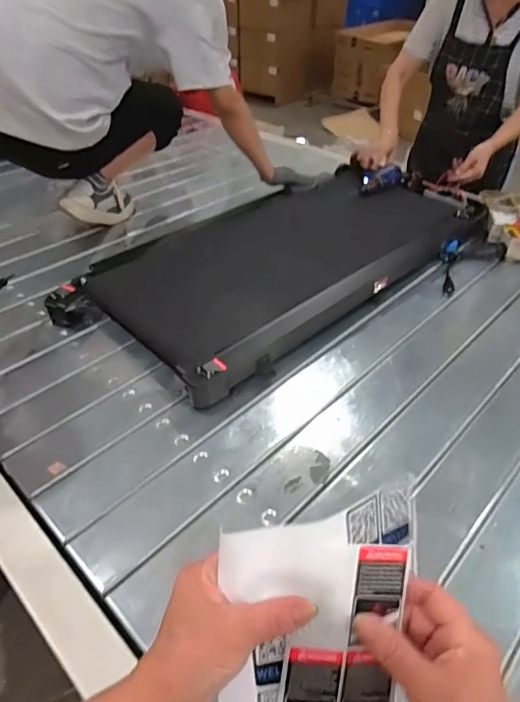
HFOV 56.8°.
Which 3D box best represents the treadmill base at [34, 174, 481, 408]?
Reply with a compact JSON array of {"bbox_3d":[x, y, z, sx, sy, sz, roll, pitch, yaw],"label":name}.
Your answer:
[{"bbox_3d":[0.102,-0.254,1.229,1.105,0.106,0.497,-31,48,-33],"label":"treadmill base"}]

